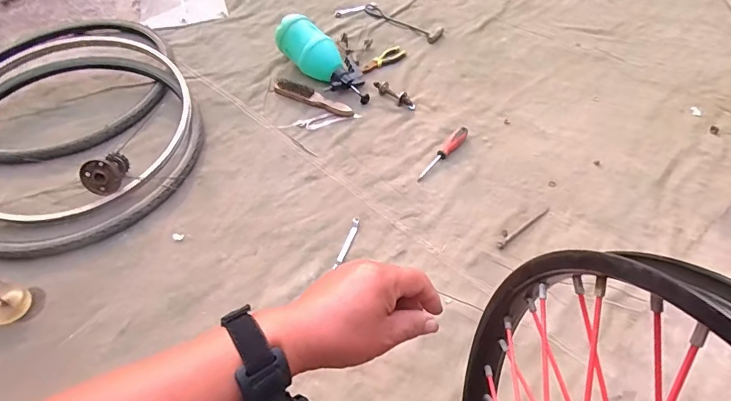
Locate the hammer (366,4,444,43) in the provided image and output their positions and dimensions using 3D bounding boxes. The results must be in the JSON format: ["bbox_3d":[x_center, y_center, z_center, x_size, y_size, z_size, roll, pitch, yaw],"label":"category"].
[{"bbox_3d":[0.127,-0.594,1.508,0.278,0.024,0.082,29,61,20],"label":"hammer"}]

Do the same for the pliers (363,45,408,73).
[{"bbox_3d":[0.053,-0.426,1.385,0.171,0.018,0.058,-39,63,-22],"label":"pliers"}]

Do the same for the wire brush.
[{"bbox_3d":[-0.151,-0.287,1.283,0.257,0.024,0.049,27,61,19],"label":"wire brush"}]

